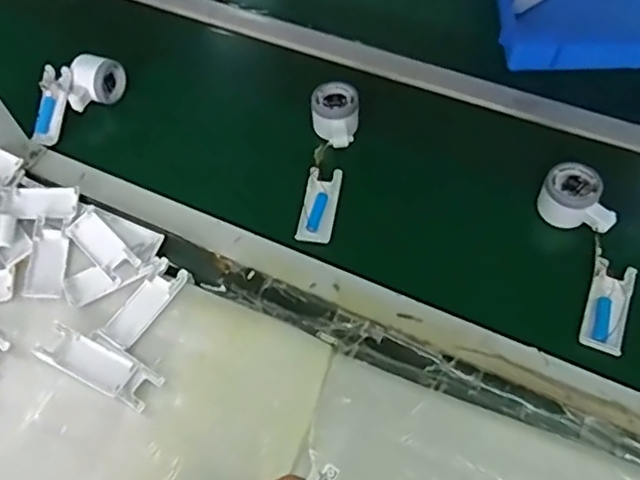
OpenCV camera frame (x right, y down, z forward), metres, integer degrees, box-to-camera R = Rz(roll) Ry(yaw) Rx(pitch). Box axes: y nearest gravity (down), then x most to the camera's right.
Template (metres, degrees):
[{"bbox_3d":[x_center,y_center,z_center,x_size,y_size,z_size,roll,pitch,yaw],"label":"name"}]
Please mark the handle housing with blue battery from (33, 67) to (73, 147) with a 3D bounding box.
[{"bbox_3d":[-0.355,-0.177,0.789,0.039,0.015,0.105,11,90,10],"label":"handle housing with blue battery"}]

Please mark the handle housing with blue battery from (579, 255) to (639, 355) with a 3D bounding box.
[{"bbox_3d":[0.300,0.067,0.618,0.040,0.015,0.104,20,59,13],"label":"handle housing with blue battery"}]

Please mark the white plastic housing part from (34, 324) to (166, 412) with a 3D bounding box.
[{"bbox_3d":[-0.221,0.124,0.599,0.128,0.010,0.046,24,60,15],"label":"white plastic housing part"}]

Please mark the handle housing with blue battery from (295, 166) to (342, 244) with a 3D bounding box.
[{"bbox_3d":[0.000,-0.042,0.709,0.041,0.013,0.100,7,57,5],"label":"handle housing with blue battery"}]

